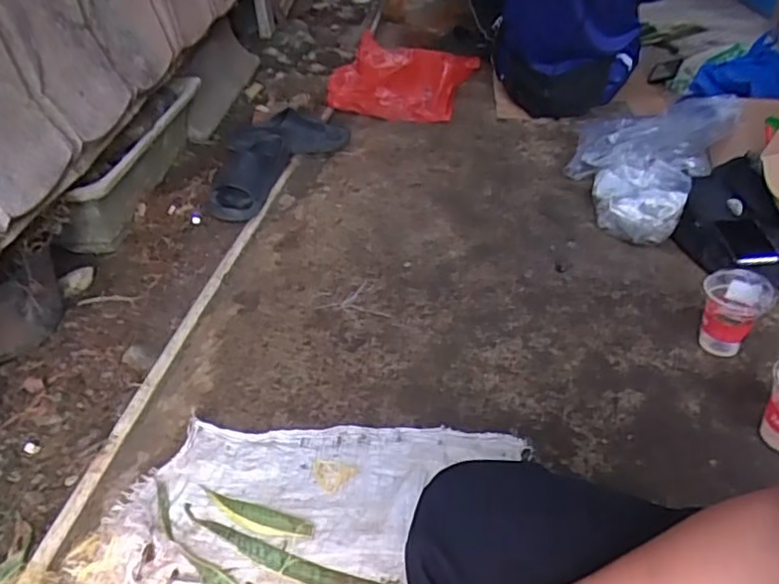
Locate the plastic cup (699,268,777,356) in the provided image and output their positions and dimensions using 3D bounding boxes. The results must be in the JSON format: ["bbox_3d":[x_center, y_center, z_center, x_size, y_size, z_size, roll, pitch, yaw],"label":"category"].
[{"bbox_3d":[0.514,0.034,0.926,0.088,0.110,0.081,19,44,25],"label":"plastic cup"}]

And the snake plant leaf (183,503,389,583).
[{"bbox_3d":[-0.129,0.314,0.722,0.286,0.006,0.035,13,41,18],"label":"snake plant leaf"}]

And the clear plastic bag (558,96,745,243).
[{"bbox_3d":[0.530,-0.296,1.312,0.283,0.121,0.496,23,45,28],"label":"clear plastic bag"}]

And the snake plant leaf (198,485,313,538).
[{"bbox_3d":[-0.168,0.276,0.762,0.155,0.008,0.035,12,41,17],"label":"snake plant leaf"}]

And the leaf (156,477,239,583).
[{"bbox_3d":[-0.230,0.311,0.730,0.034,0.013,0.245,-31,47,-31],"label":"leaf"}]

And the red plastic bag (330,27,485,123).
[{"bbox_3d":[0.032,-0.622,1.801,0.364,0.126,0.456,11,41,16],"label":"red plastic bag"}]

